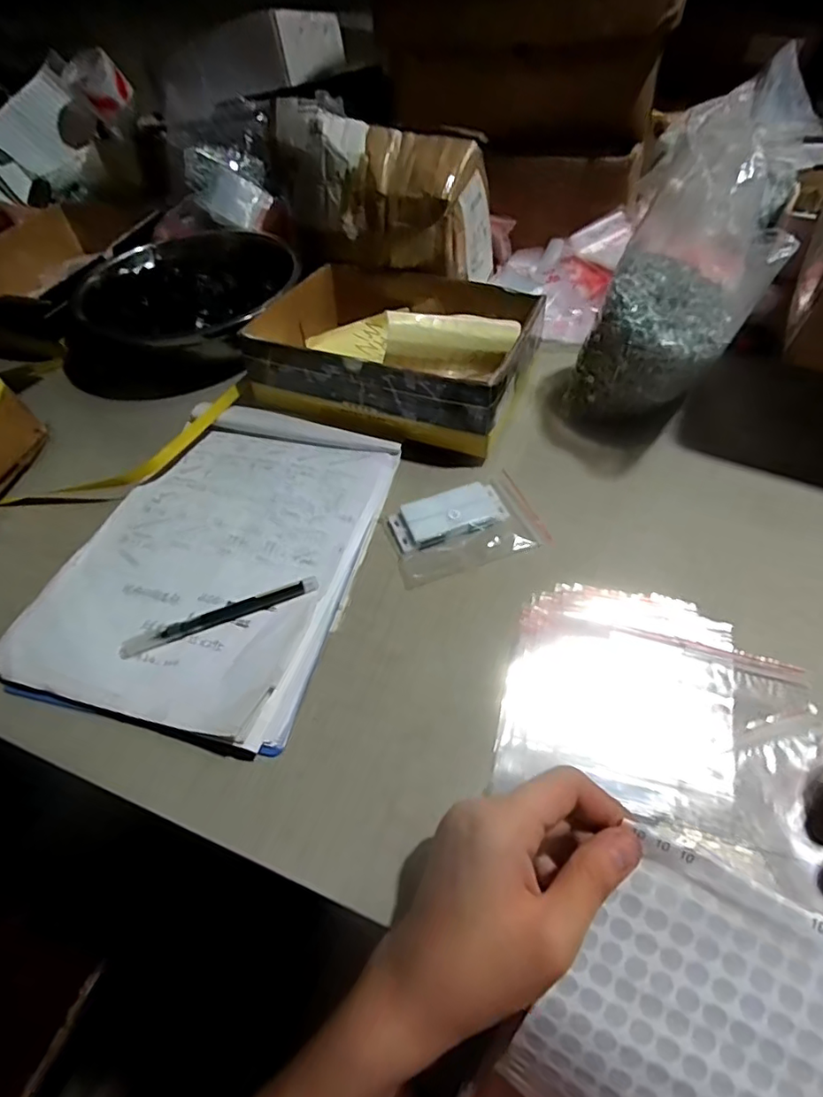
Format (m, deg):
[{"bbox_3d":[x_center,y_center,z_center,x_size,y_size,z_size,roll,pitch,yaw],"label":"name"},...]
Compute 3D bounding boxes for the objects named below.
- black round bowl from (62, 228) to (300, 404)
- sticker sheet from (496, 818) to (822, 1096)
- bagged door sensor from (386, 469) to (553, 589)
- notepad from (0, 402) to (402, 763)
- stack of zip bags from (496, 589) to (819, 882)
[{"bbox_3d":[-0.258,-0.275,0.645,0.250,0.090,0.225,-1,51,4],"label":"black round bowl"},{"bbox_3d":[0.128,0.227,0.263,0.118,0.027,0.157,26,88,17],"label":"sticker sheet"},{"bbox_3d":[0.042,-0.019,0.455,0.116,0.011,0.078,-17,52,-9],"label":"bagged door sensor"},{"bbox_3d":[-0.150,-0.004,0.451,0.217,0.018,0.300,10,53,13],"label":"notepad"},{"bbox_3d":[0.148,0.097,0.351,0.170,0.009,0.153,12,53,15],"label":"stack of zip bags"}]

